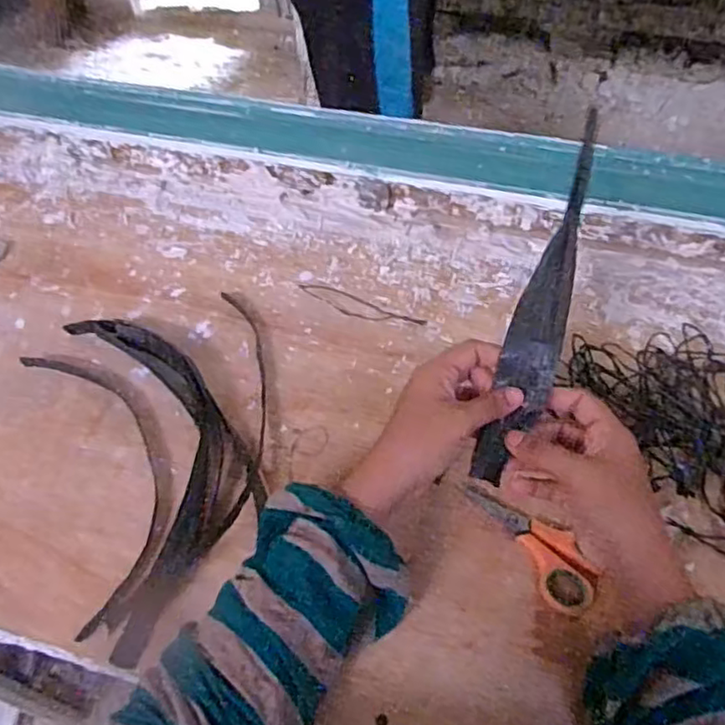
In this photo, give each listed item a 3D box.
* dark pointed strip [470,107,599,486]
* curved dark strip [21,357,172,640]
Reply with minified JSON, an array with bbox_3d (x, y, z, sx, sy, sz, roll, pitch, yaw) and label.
[{"bbox_3d":[0.134,-0.053,0.461,0.036,0.026,0.283,16,76,14],"label":"dark pointed strip"},{"bbox_3d":[-0.203,0.077,0.513,0.087,0.004,0.253,-21,56,-12],"label":"curved dark strip"}]

